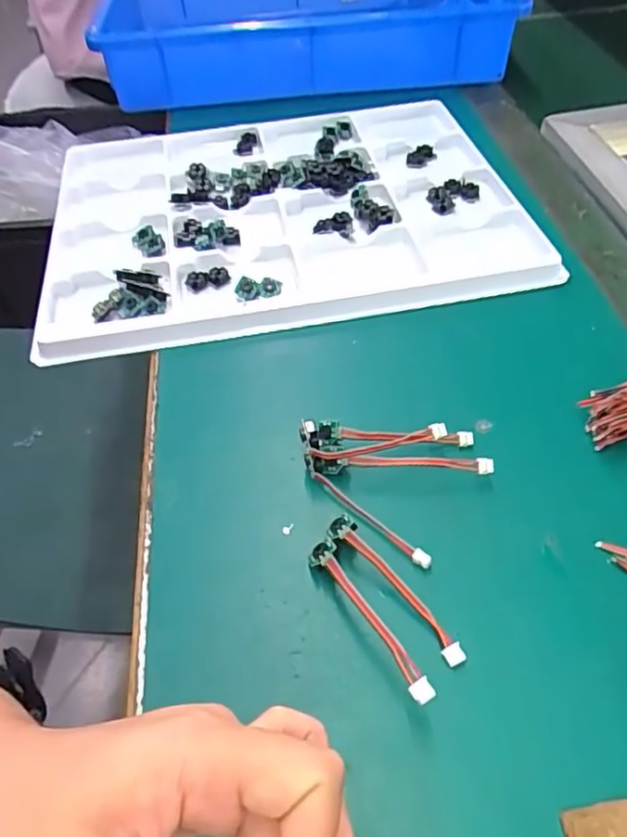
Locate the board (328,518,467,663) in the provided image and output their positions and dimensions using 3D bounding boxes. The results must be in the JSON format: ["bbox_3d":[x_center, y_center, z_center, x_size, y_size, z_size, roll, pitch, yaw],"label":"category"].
[{"bbox_3d":[0.036,0.078,0.287,0.012,0.019,0.083,-31,54,-21],"label":"board"}]

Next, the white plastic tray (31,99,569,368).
[{"bbox_3d":[-0.027,-0.180,0.510,0.359,0.019,0.287,-10,49,-5],"label":"white plastic tray"}]

